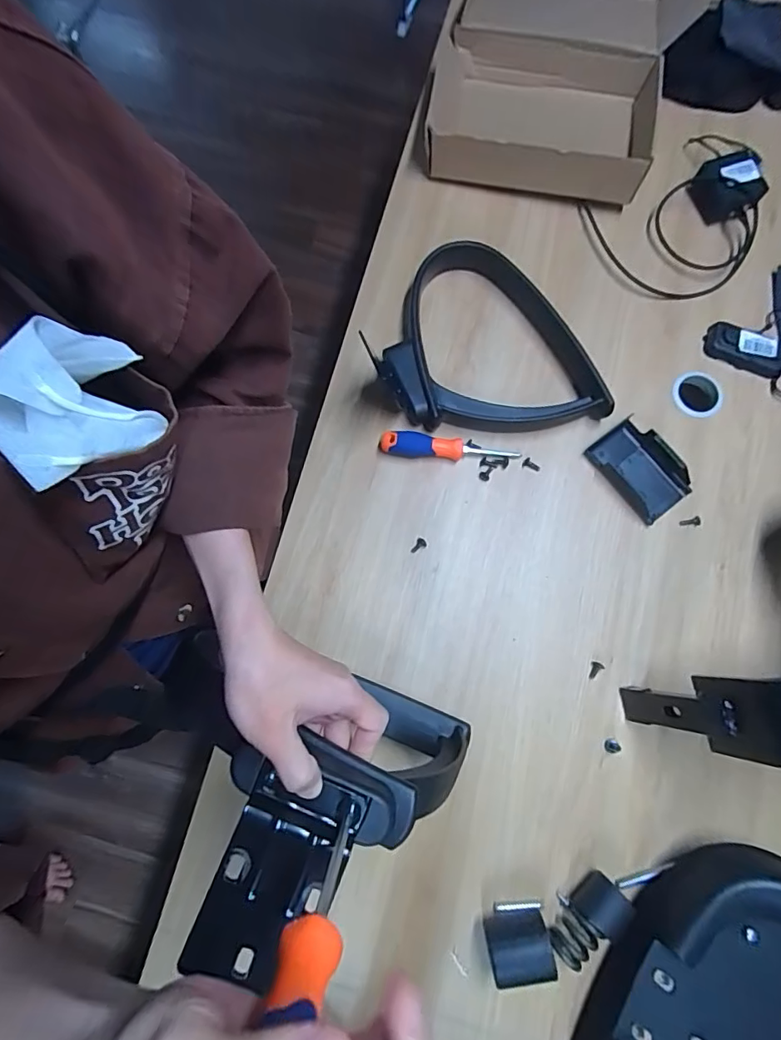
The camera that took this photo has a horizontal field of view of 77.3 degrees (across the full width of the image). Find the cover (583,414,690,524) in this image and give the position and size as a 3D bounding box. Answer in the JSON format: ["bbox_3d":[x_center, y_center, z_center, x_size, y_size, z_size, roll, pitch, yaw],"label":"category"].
[{"bbox_3d":[0.330,-0.067,0.643,0.081,0.026,0.127,-36,81,-8],"label":"cover"}]

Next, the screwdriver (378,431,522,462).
[{"bbox_3d":[0.079,-0.096,0.643,0.182,0.032,0.026,4,78,-1],"label":"screwdriver"}]

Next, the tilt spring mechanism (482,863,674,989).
[{"bbox_3d":[0.206,0.427,0.527,0.218,0.056,0.066,-21,80,-6],"label":"tilt spring mechanism"}]

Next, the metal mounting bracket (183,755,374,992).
[{"bbox_3d":[-0.068,0.217,0.298,0.071,0.020,0.111,21,79,3],"label":"metal mounting bracket"}]

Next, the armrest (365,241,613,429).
[{"bbox_3d":[0.109,-0.224,0.657,0.250,0.048,0.309,-26,80,-7],"label":"armrest"}]

